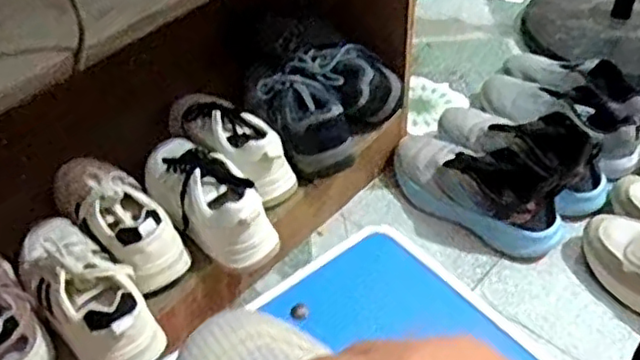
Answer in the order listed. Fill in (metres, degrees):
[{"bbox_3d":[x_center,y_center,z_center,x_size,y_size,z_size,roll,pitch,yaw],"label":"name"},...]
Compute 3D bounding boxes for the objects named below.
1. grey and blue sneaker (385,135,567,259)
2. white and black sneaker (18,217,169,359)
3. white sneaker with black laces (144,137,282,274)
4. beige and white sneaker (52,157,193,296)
[{"bbox_3d":[0.230,0.006,0.975,0.280,0.097,0.101,32,55,31],"label":"grey and blue sneaker"},{"bbox_3d":[-0.271,0.118,0.736,0.095,0.085,0.231,-36,53,-28],"label":"white and black sneaker"},{"bbox_3d":[-0.155,0.015,0.845,0.091,0.083,0.228,-34,52,-27],"label":"white sneaker with black laces"},{"bbox_3d":[-0.259,0.036,0.817,0.097,0.086,0.228,-30,50,-24],"label":"beige and white sneaker"}]

